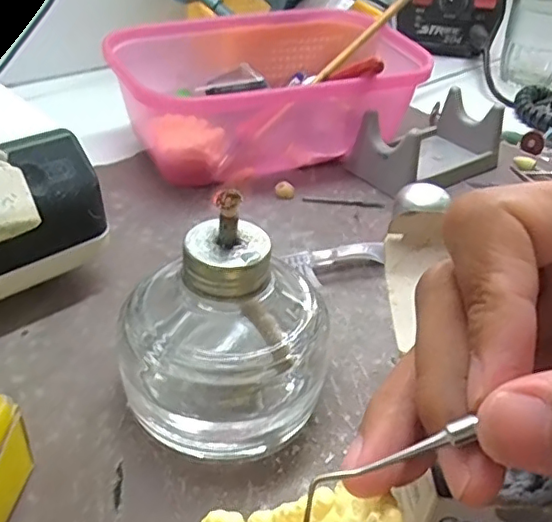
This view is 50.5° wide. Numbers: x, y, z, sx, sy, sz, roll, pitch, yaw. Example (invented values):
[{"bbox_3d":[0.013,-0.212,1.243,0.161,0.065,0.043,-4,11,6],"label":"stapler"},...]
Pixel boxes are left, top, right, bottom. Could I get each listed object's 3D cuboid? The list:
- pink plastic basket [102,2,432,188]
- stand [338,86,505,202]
[{"bbox_3d":[-0.001,-0.111,0.392,0.194,0.066,0.129,-16,42,-23],"label":"pink plastic basket"},{"bbox_3d":[0.100,-0.077,0.378,0.092,0.039,0.058,-24,45,-30],"label":"stand"}]

